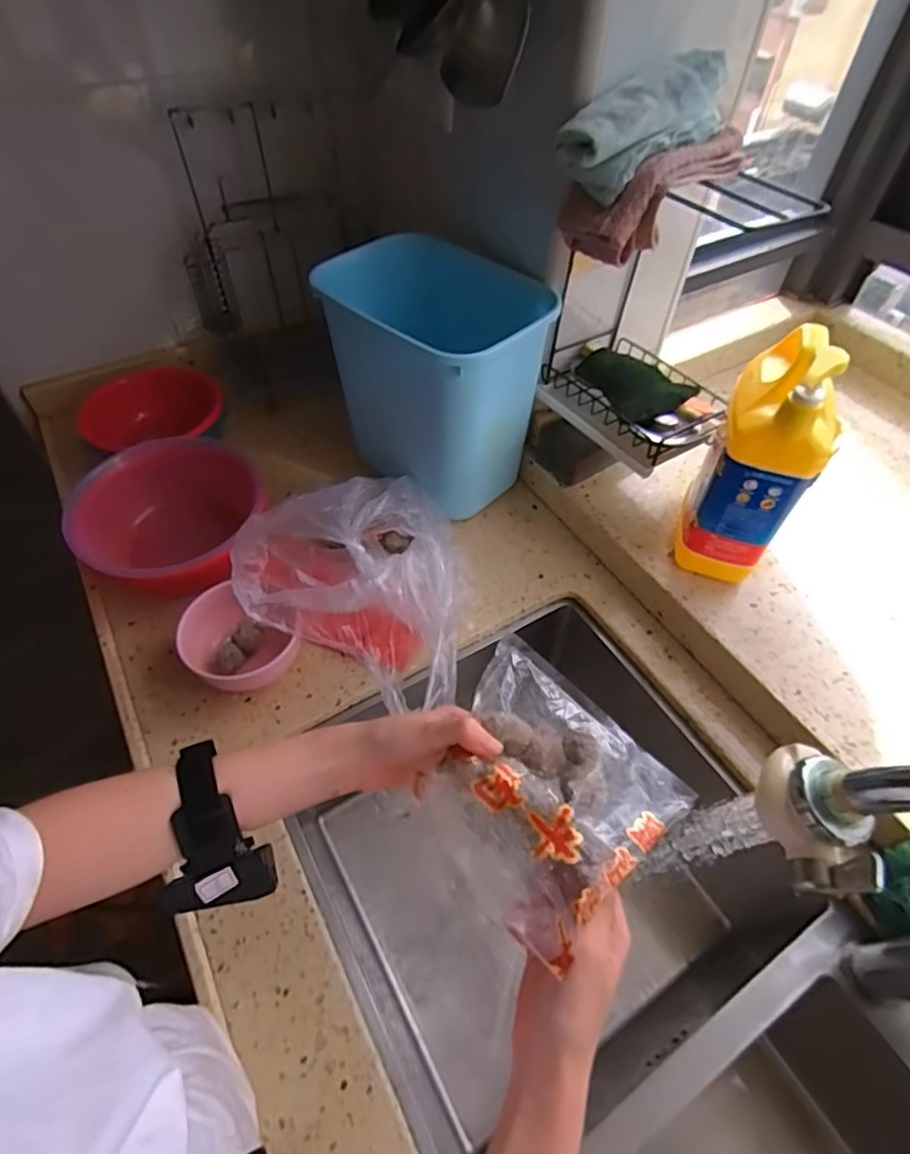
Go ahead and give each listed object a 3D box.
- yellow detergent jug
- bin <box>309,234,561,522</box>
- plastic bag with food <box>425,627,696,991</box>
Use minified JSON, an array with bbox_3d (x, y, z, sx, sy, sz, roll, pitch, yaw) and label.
[{"bbox_3d":[0.321,-0.126,0.617,0.086,0.283,0.132,20,54,14],"label":"yellow detergent jug"},{"bbox_3d":[-0.026,-0.251,0.759,0.259,0.261,0.188,32,58,22],"label":"bin"},{"bbox_3d":[0.051,0.132,0.379,0.133,0.041,0.151,-37,61,-26],"label":"plastic bag with food"}]

